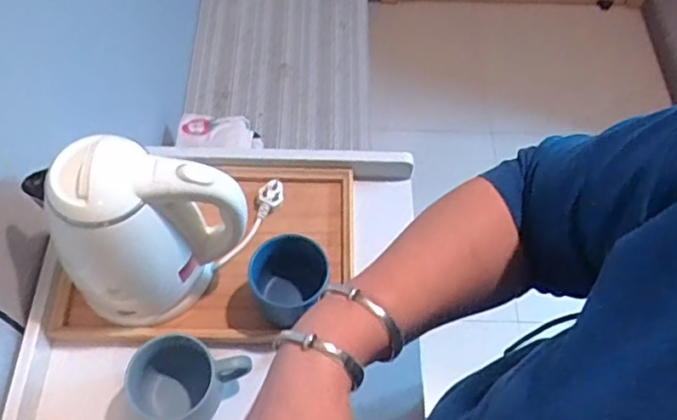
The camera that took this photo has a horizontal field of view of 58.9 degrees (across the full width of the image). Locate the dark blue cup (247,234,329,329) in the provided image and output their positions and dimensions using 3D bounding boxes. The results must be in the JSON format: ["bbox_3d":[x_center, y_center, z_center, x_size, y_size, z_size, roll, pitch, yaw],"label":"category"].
[{"bbox_3d":[-0.052,0.075,0.642,0.076,0.087,0.076,1,61,-2],"label":"dark blue cup"}]

